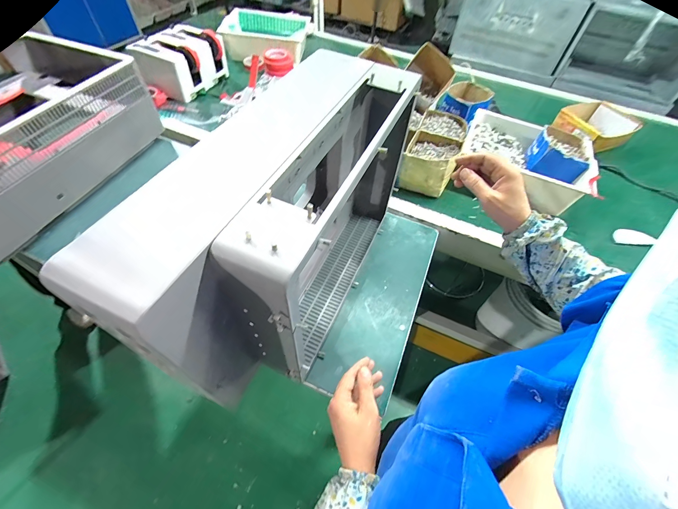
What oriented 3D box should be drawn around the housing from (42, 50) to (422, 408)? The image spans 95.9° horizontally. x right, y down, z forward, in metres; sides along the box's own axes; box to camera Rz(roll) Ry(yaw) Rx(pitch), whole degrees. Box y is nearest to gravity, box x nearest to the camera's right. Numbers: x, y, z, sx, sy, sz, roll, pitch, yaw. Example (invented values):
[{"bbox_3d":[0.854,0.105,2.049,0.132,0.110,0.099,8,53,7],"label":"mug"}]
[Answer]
[{"bbox_3d":[-0.066,-0.045,0.571,0.279,0.394,0.580,15,54,6],"label":"housing"}]

